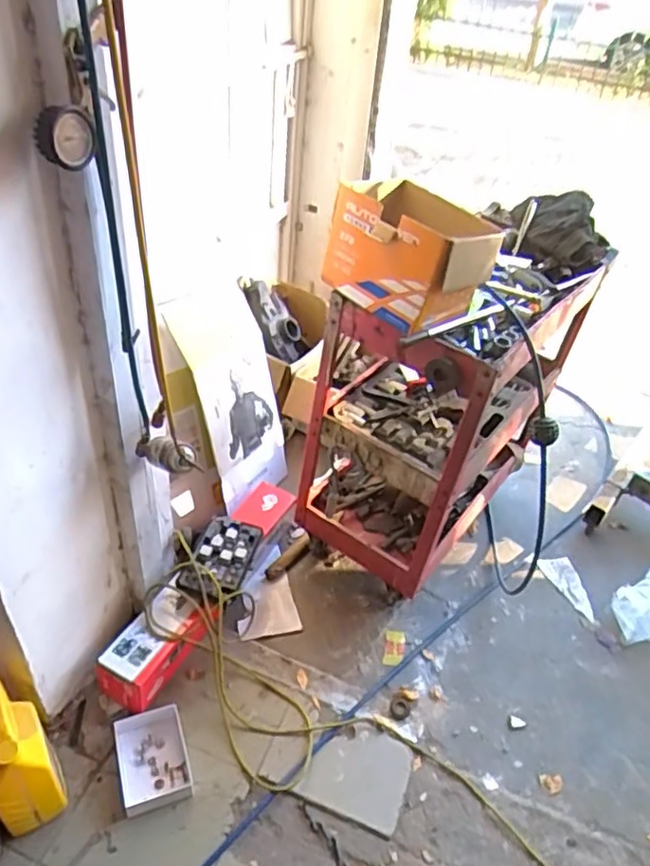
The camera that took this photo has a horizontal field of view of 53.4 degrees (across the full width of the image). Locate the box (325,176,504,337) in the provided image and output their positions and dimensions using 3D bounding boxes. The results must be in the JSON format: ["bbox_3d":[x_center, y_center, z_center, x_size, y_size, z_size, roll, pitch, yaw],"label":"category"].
[{"bbox_3d":[0.166,-0.347,1.264,0.199,0.186,0.271,-28,51,-34],"label":"box"}]

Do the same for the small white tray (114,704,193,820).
[{"bbox_3d":[-0.360,0.683,1.354,0.139,0.032,0.192,-10,43,-19],"label":"small white tray"}]

